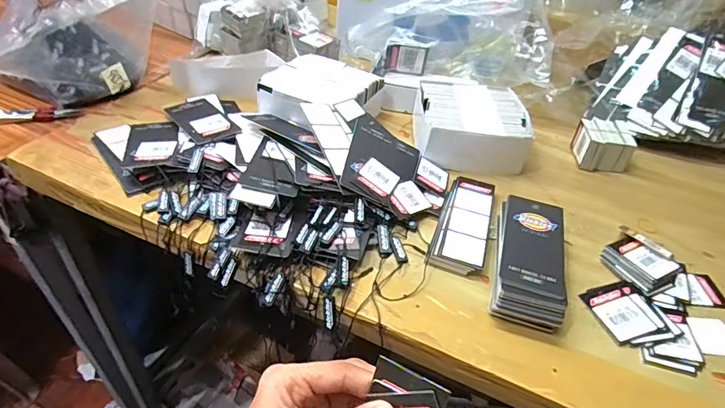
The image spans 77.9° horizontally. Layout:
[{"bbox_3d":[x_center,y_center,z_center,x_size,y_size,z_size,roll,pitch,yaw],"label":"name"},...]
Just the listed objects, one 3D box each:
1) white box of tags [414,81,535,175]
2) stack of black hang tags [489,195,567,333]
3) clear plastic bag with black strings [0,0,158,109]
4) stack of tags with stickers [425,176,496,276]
[{"bbox_3d":[0.123,-0.093,0.524,0.125,0.048,0.116,5,42,-1],"label":"white box of tags"},{"bbox_3d":[0.140,0.046,0.382,0.056,0.036,0.123,15,43,11],"label":"stack of black hang tags"},{"bbox_3d":[-0.329,-0.179,0.500,0.107,0.127,0.165,32,48,27],"label":"clear plastic bag with black strings"},{"bbox_3d":[0.097,0.018,0.423,0.047,0.012,0.121,17,43,12],"label":"stack of tags with stickers"}]

